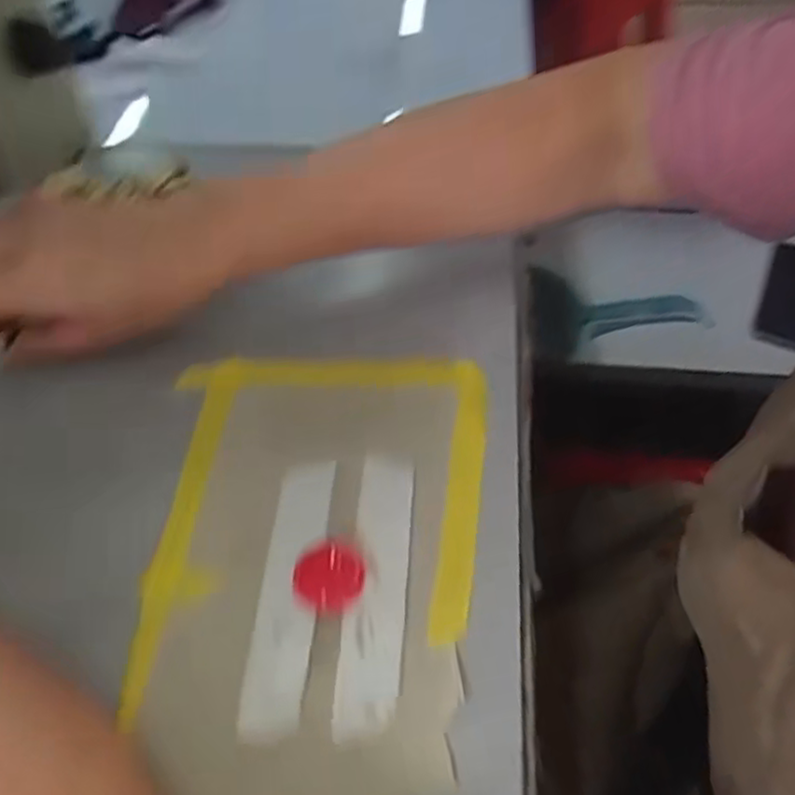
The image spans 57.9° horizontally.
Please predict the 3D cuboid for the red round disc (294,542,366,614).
[{"bbox_3d":[-0.028,0.074,0.293,0.029,0.005,0.027,0,52,0],"label":"red round disc"}]

